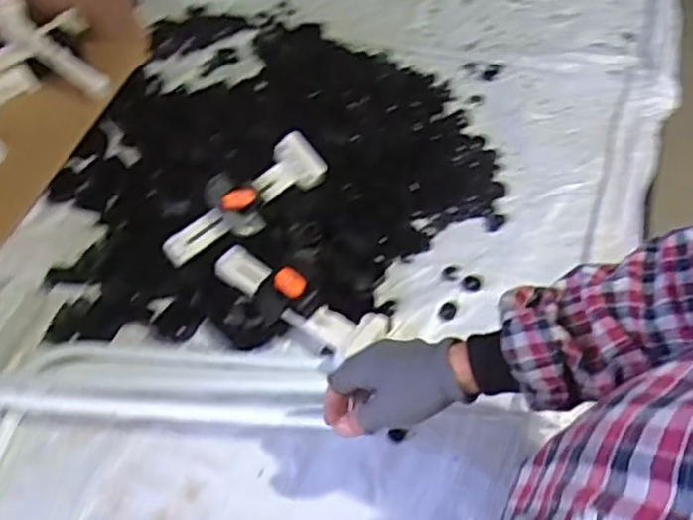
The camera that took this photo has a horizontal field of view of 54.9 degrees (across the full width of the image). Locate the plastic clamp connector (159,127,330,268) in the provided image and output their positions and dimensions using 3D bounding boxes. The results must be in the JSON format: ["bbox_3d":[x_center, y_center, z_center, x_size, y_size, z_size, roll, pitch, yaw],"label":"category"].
[{"bbox_3d":[-0.116,-0.065,0.765,0.203,0.052,0.070,-38,58,-18],"label":"plastic clamp connector"}]

